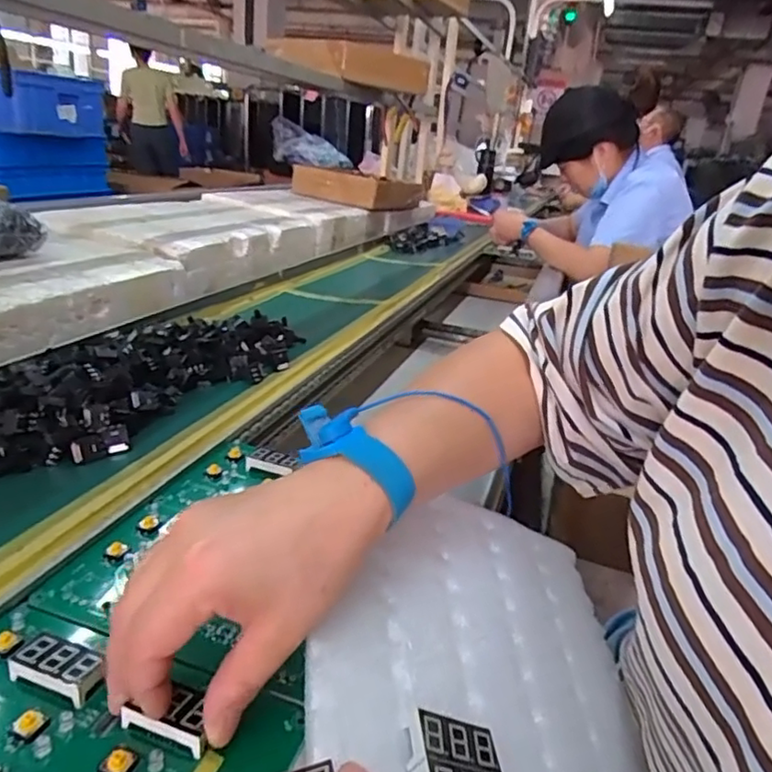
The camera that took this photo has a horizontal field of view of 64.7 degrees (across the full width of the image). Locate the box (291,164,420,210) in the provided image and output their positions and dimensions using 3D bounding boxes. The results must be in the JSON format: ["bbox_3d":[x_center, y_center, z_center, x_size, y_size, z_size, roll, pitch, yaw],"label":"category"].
[{"bbox_3d":[-0.064,-0.546,1.678,0.224,0.085,0.364,15,23,22],"label":"box"}]

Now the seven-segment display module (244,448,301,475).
[{"bbox_3d":[-0.086,0.058,0.457,0.036,0.011,0.021,15,23,22],"label":"seven-segment display module"}]

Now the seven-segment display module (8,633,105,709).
[{"bbox_3d":[-0.147,0.127,0.275,0.040,0.012,0.019,11,22,13],"label":"seven-segment display module"}]

